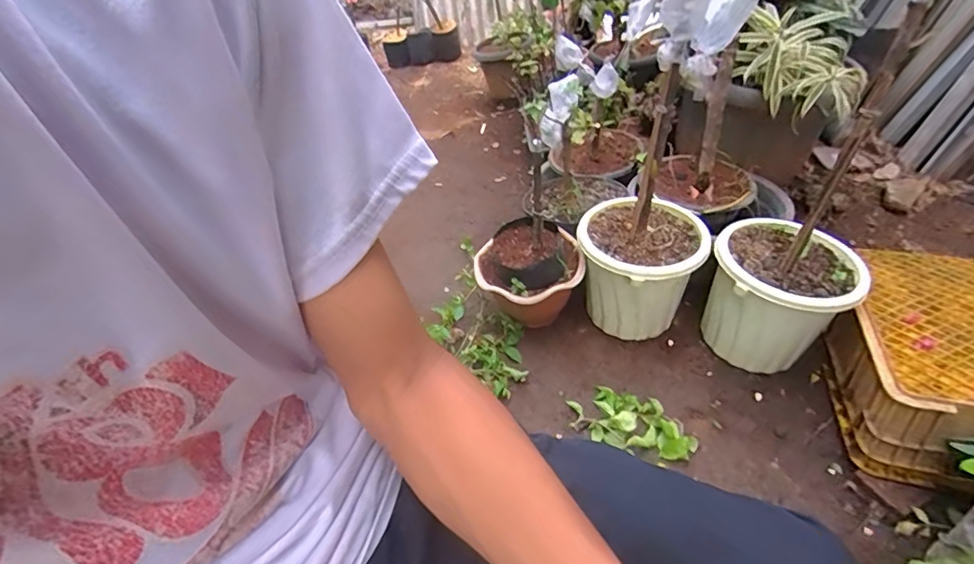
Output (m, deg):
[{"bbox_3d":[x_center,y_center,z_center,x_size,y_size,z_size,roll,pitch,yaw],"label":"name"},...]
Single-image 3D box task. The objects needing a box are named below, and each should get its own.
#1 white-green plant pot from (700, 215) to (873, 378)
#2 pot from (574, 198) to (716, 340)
[{"bbox_3d":[0.601,0.036,1.016,0.247,0.253,0.237,-5,42,4],"label":"white-green plant pot"},{"bbox_3d":[0.334,-0.021,1.084,0.249,0.222,0.242,-5,42,4],"label":"pot"}]

